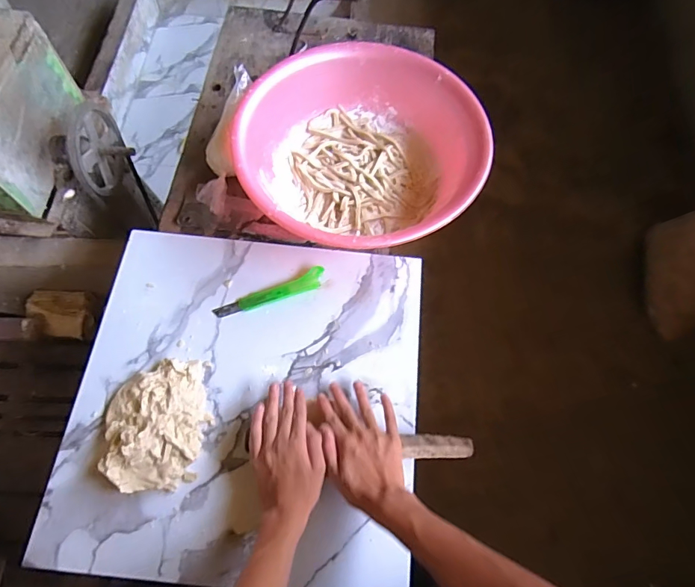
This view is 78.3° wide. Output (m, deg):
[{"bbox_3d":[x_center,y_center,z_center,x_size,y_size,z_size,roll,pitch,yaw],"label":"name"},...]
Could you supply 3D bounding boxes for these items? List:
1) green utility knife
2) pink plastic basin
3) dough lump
[{"bbox_3d":[-0.122,0.002,0.685,0.181,0.008,0.034,-22,68,-12],"label":"green utility knife"},{"bbox_3d":[0.022,-0.239,0.743,0.399,0.113,0.402,1,65,-2],"label":"pink plastic basin"},{"bbox_3d":[-0.261,0.179,0.588,0.138,0.045,0.167,-11,66,-8],"label":"dough lump"}]

